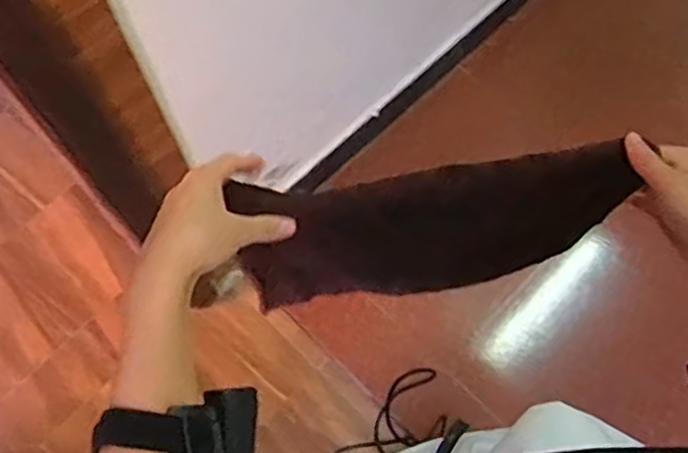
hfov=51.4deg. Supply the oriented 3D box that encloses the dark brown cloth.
[{"bbox_3d":[0.071,0.007,0.589,0.298,0.140,0.017,-7,47,-1],"label":"dark brown cloth"}]

